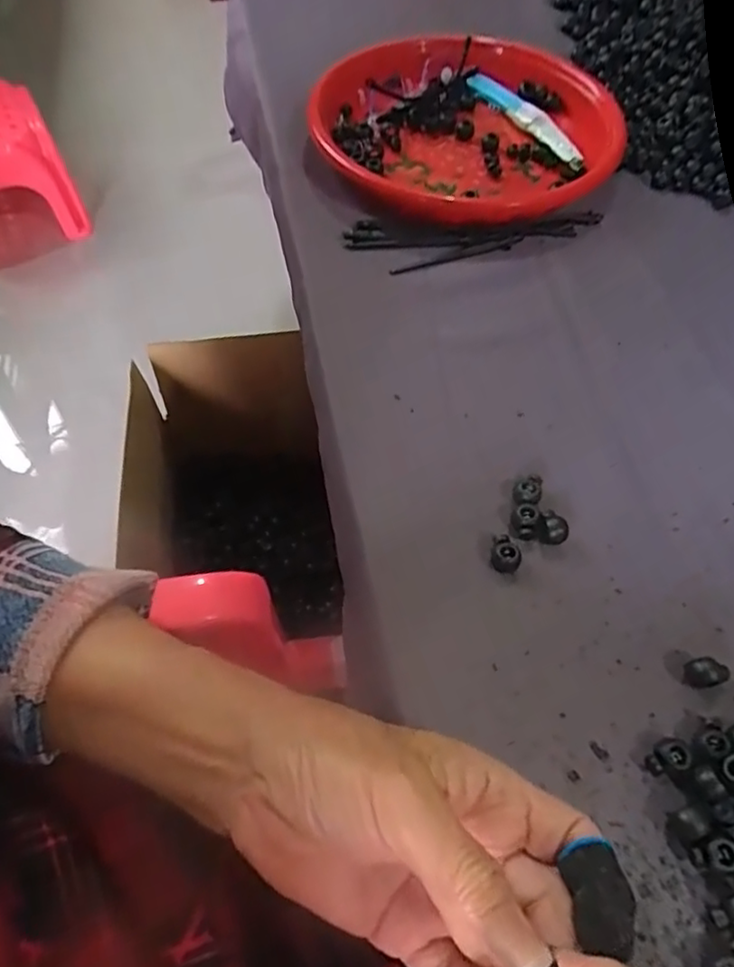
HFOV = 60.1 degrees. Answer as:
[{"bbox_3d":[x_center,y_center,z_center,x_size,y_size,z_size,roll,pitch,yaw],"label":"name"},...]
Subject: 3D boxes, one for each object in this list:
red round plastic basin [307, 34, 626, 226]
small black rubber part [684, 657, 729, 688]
[{"bbox_3d":[0.083,-0.314,0.536,0.246,0.052,0.232,1,58,-1],"label":"red round plastic basin"},{"bbox_3d":[0.165,0.091,0.307,0.019,0.013,0.013,-14,59,-10],"label":"small black rubber part"}]

